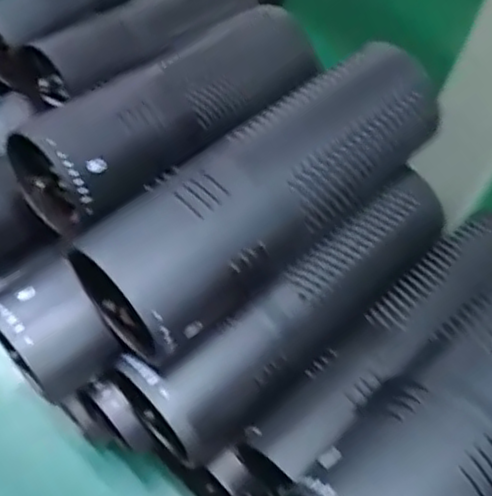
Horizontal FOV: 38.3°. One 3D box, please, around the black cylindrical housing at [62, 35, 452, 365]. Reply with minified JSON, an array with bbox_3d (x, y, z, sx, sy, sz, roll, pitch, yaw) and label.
[{"bbox_3d":[0.011,-0.023,0.288,0.163,0.041,0.048,-40,72,-20],"label":"black cylindrical housing"}]

